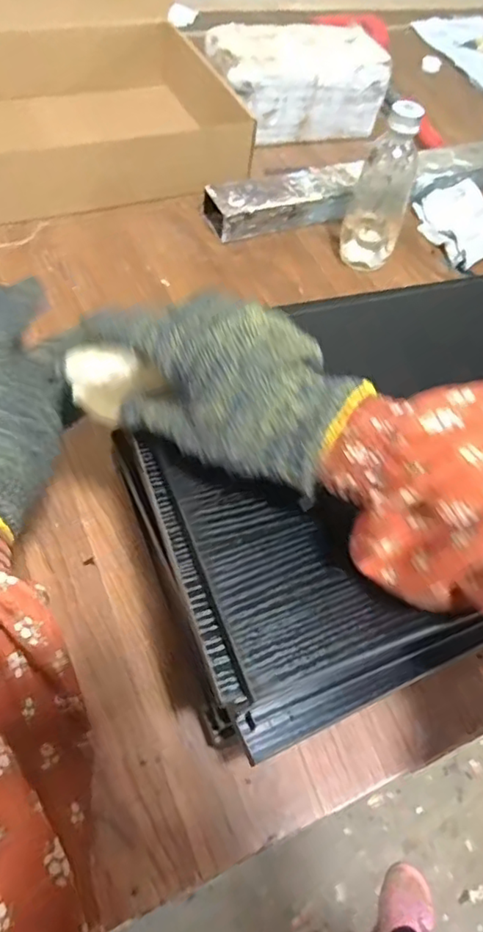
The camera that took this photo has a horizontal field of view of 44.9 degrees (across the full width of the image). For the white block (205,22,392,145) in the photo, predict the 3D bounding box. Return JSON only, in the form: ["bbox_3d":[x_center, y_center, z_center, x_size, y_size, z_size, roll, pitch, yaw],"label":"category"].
[{"bbox_3d":[0.073,-0.510,0.781,0.233,0.100,0.110,-17,60,-19],"label":"white block"}]

